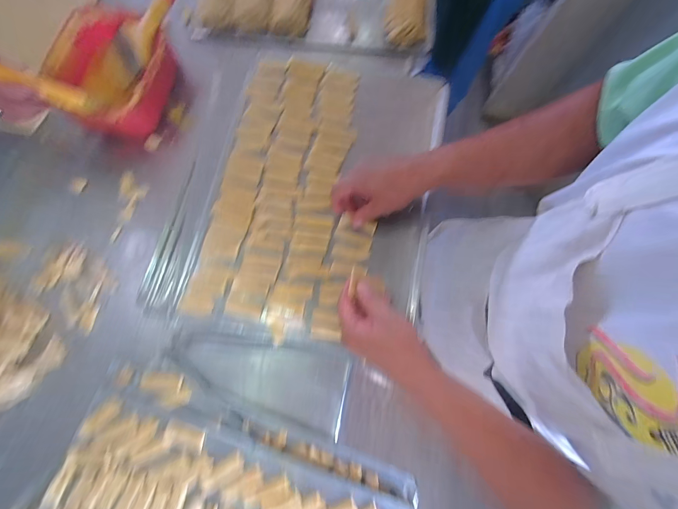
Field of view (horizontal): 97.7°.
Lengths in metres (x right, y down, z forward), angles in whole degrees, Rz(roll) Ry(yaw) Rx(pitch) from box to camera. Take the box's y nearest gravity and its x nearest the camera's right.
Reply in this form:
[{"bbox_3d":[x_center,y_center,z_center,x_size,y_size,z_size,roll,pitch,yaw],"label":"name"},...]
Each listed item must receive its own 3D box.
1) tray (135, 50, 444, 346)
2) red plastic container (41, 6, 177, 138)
[{"bbox_3d":[-0.054,-0.107,0.456,0.376,0.035,0.456,12,77,2],"label":"tray"},{"bbox_3d":[-0.356,-0.289,0.485,0.175,0.083,0.196,-39,78,-8],"label":"red plastic container"}]

